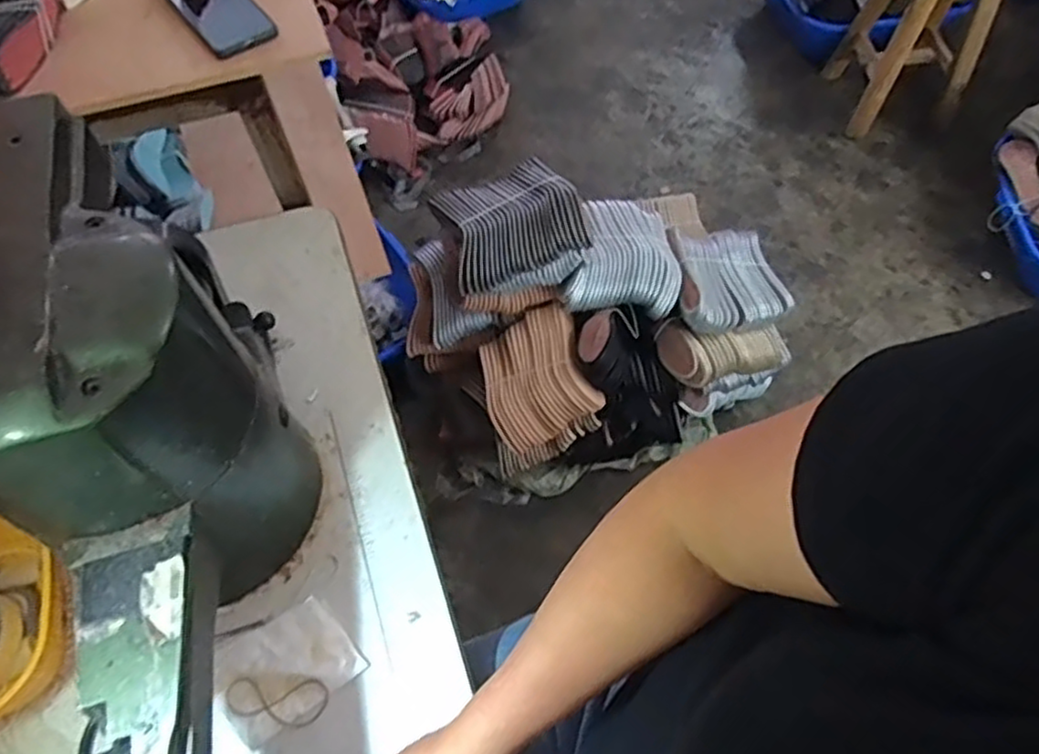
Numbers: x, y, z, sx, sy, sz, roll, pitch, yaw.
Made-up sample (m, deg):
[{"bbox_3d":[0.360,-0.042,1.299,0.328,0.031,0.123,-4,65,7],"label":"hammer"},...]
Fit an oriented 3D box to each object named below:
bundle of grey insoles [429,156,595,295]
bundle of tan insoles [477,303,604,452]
[{"bbox_3d":[-0.016,-0.280,1.243,0.235,0.083,0.194,-17,61,-8],"label":"bundle of grey insoles"},{"bbox_3d":[0.029,0.009,1.371,0.212,0.150,0.223,-23,62,-11],"label":"bundle of tan insoles"}]

